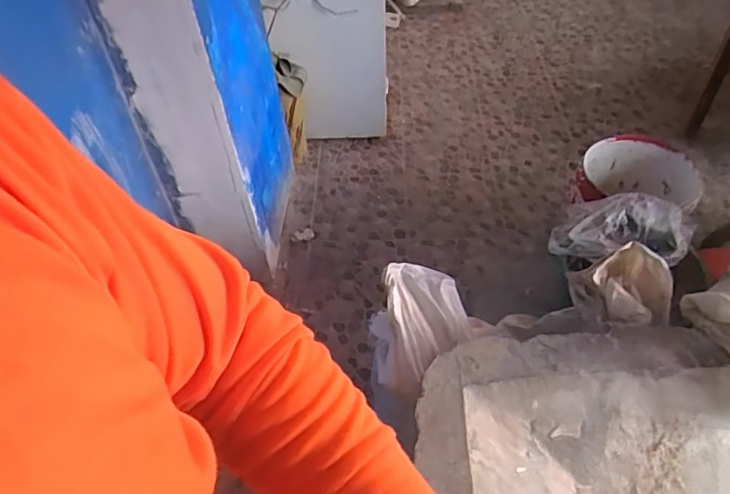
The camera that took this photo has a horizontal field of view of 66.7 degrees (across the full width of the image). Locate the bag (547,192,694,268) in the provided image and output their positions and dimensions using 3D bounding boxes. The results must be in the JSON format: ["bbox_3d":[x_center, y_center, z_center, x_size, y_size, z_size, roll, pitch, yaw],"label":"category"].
[{"bbox_3d":[0.569,-0.036,1.235,0.276,0.098,0.176,17,51,18],"label":"bag"}]

